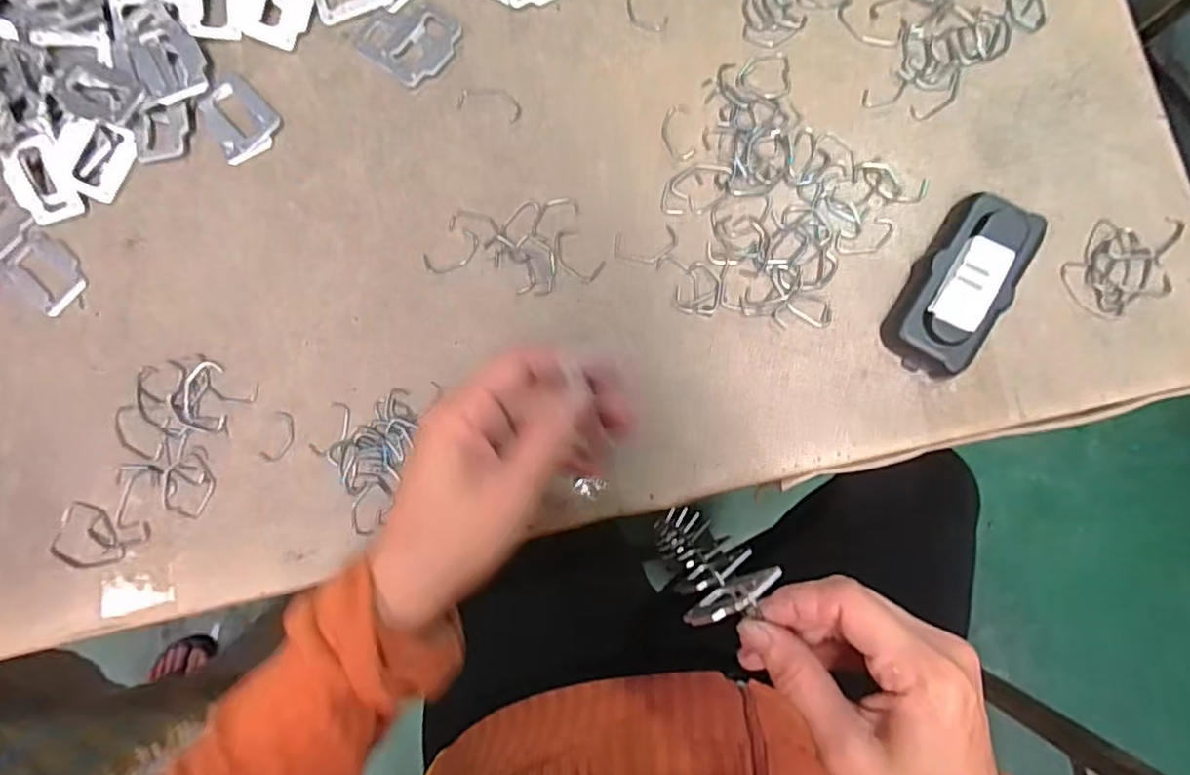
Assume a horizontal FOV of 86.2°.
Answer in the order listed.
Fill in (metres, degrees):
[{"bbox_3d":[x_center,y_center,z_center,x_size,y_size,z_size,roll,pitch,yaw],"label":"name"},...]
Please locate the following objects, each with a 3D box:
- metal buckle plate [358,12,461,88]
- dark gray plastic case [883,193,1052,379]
[{"bbox_3d":[-0.118,-0.225,0.409,0.056,0.004,0.053,40,87,8],"label":"metal buckle plate"},{"bbox_3d":[0.209,-0.059,0.360,0.050,0.027,0.103,33,86,7],"label":"dark gray plastic case"}]

